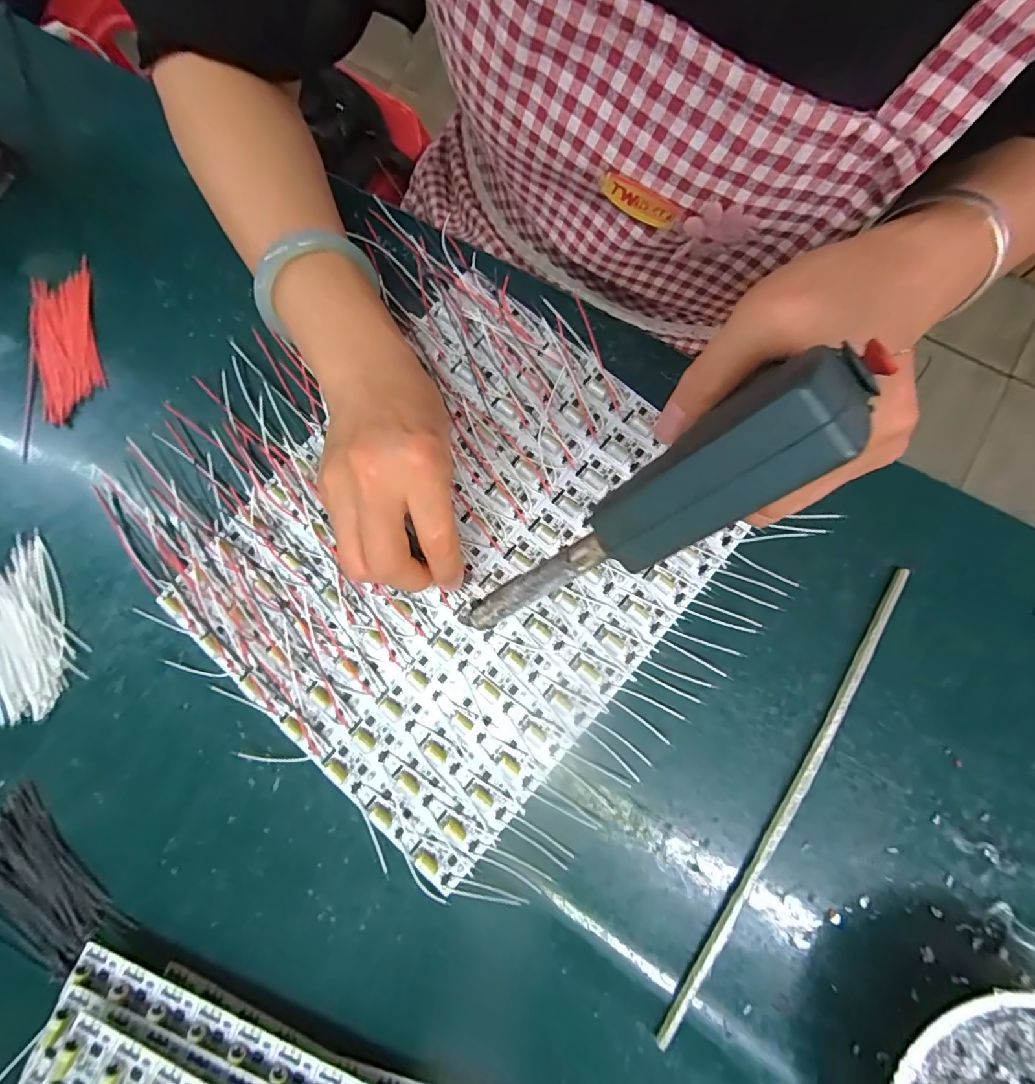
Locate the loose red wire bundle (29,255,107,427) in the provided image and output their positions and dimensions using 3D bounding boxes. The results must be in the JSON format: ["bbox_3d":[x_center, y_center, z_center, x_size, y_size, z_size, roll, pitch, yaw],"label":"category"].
[{"bbox_3d":[-0.303,-0.135,0.322,0.044,0.004,0.104,-14,80,-1],"label":"loose red wire bundle"}]

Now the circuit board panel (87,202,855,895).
[{"bbox_3d":[-0.055,-0.003,0.291,0.356,0.018,0.302,40,83,7],"label":"circuit board panel"}]

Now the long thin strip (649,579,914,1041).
[{"bbox_3d":[0.149,0.136,0.262,0.010,0.005,0.278,32,82,6],"label":"long thin strip"}]

